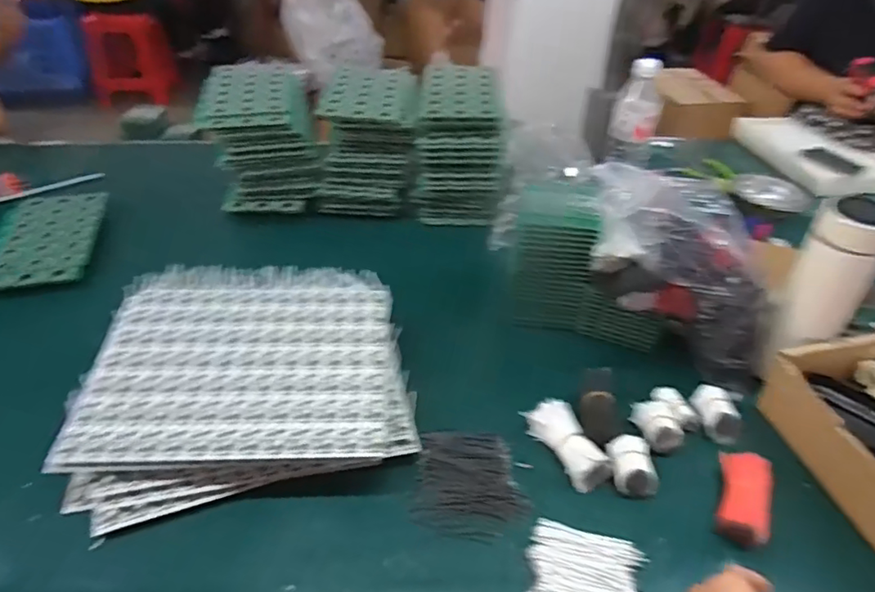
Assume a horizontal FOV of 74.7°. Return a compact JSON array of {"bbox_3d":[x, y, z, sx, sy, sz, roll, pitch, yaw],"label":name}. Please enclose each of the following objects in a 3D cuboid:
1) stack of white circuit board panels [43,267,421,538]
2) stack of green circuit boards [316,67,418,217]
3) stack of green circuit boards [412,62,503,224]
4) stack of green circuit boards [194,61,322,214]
[{"bbox_3d":[-0.211,0.077,0.634,0.329,0.059,0.313,-8,41,-13],"label":"stack of white circuit board panels"},{"bbox_3d":[-0.111,-0.248,0.930,0.147,0.173,0.168,2,39,-1],"label":"stack of green circuit boards"},{"bbox_3d":[0.038,-0.243,0.932,0.134,0.191,0.169,6,39,3],"label":"stack of green circuit boards"},{"bbox_3d":[-0.276,-0.253,0.927,0.161,0.164,0.199,-4,40,-9],"label":"stack of green circuit boards"}]

